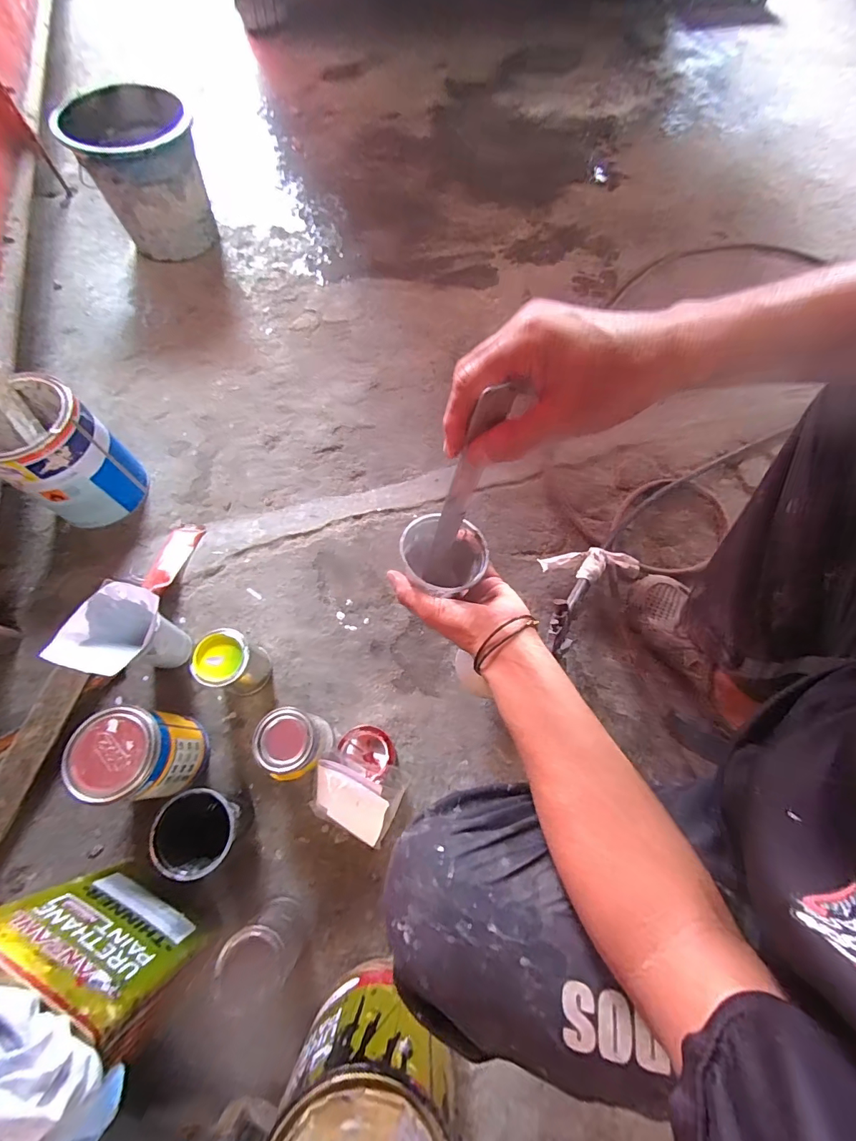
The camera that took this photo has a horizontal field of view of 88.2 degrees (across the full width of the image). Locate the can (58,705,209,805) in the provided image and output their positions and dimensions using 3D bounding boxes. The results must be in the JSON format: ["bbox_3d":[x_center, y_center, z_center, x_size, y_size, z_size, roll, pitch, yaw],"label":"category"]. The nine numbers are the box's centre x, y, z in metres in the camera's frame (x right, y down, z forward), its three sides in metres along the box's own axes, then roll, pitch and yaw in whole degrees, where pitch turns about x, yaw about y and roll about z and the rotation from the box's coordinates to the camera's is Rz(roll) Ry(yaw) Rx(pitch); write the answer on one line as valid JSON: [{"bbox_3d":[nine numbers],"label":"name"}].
[{"bbox_3d":[-0.357,0.232,0.559,0.099,0.137,0.098,0,69,0],"label":"can"}]

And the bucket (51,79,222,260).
[{"bbox_3d":[-0.644,-0.895,1.025,0.227,0.242,0.262,-28,70,-13],"label":"bucket"}]

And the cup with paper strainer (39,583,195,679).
[{"bbox_3d":[-0.398,0.101,0.621,0.099,0.173,0.113,14,69,5],"label":"cup with paper strainer"}]

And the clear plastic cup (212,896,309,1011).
[{"bbox_3d":[-0.184,0.433,0.507,0.069,0.109,0.070,0,66,-1],"label":"clear plastic cup"}]

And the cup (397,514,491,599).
[{"bbox_3d":[0.018,-0.009,0.466,0.083,0.077,0.082,0,66,-1],"label":"cup"}]

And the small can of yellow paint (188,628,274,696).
[{"bbox_3d":[-0.273,0.132,0.623,0.068,0.108,0.071,0,66,-1],"label":"small can of yellow paint"}]

